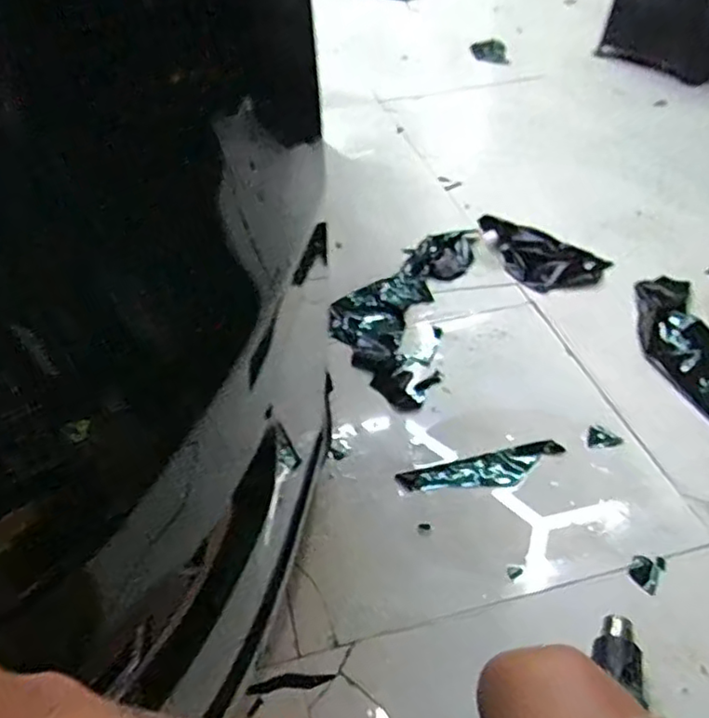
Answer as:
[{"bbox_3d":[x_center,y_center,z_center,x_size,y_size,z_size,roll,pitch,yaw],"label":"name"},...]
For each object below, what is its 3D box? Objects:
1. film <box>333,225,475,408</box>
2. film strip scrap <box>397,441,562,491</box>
[{"bbox_3d":[0.097,-0.122,1.398,0.237,0.040,0.576,10,43,16],"label":"film"},{"bbox_3d":[0.212,0.182,1.060,0.264,0.017,0.083,-15,39,-17],"label":"film strip scrap"}]

